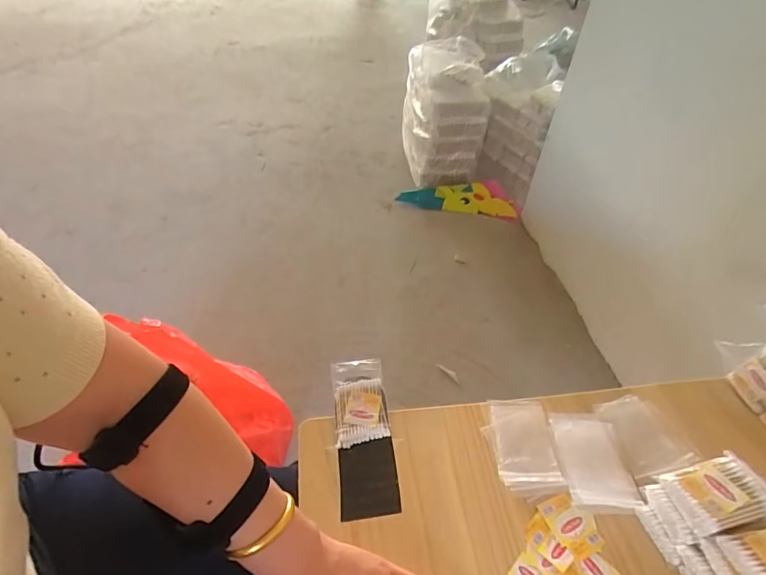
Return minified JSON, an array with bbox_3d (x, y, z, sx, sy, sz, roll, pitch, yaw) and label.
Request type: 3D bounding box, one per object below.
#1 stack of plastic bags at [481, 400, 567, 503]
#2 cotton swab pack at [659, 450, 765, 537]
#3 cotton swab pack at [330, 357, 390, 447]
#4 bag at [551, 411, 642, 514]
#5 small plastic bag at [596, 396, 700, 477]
[{"bbox_3d":[0.160,0.180,0.529,0.074,0.004,0.118,2,44,-3],"label":"stack of plastic bags"},{"bbox_3d":[0.315,0.193,0.427,0.082,0.021,0.059,-7,45,-11],"label":"cotton swab pack"},{"bbox_3d":[-0.028,0.138,0.559,0.063,0.019,0.108,-3,45,-7],"label":"cotton swab pack"},{"bbox_3d":[0.233,0.192,0.512,0.073,0.007,0.113,3,44,-1],"label":"bag"},{"bbox_3d":[0.312,0.176,0.548,0.078,0.014,0.098,-10,43,-8],"label":"small plastic bag"}]

